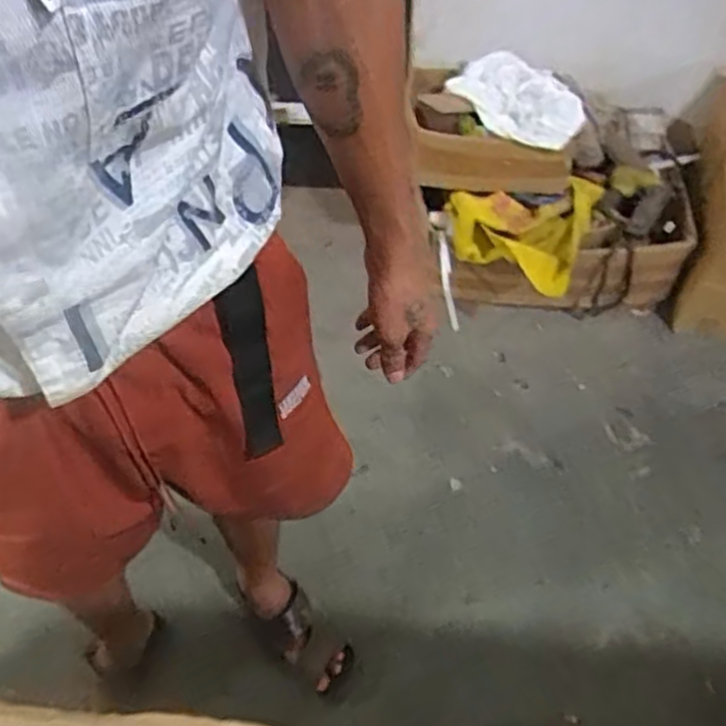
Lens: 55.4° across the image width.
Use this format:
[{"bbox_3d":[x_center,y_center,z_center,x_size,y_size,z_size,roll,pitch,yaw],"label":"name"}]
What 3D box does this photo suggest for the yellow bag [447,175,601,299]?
[{"bbox_3d":[0.307,-0.275,1.359,0.266,0.114,0.242,25,59,16],"label":"yellow bag"}]

